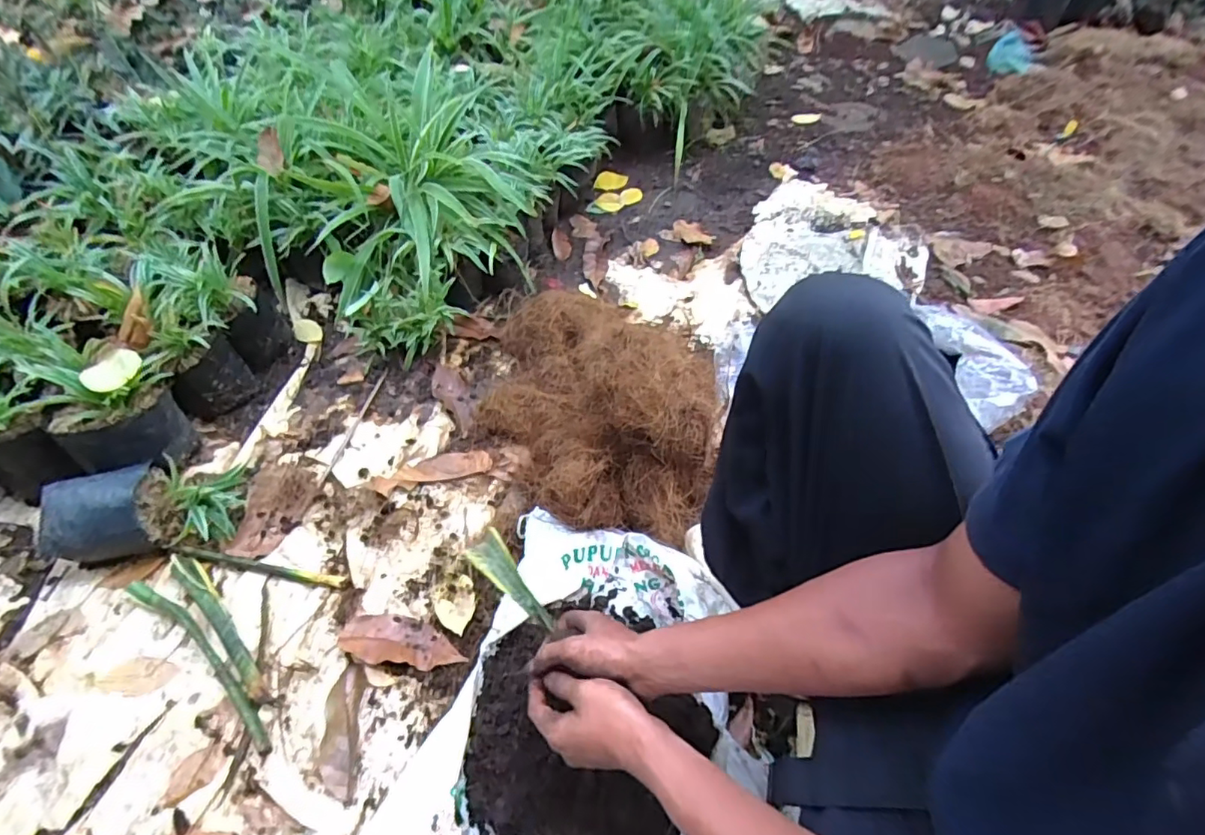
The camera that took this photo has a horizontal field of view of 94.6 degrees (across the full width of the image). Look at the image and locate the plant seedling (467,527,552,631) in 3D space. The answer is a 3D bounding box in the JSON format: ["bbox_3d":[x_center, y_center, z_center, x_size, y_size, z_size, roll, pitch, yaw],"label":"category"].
[{"bbox_3d":[-0.099,0.180,0.614,0.040,0.008,0.130,-35,59,-25],"label":"plant seedling"}]

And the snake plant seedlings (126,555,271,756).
[{"bbox_3d":[-0.476,0.281,0.675,0.300,0.020,0.067,36,60,25],"label":"snake plant seedlings"}]

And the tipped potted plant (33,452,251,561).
[{"bbox_3d":[-0.634,0.122,0.772,0.212,0.093,0.128,-10,52,-8],"label":"tipped potted plant"}]

